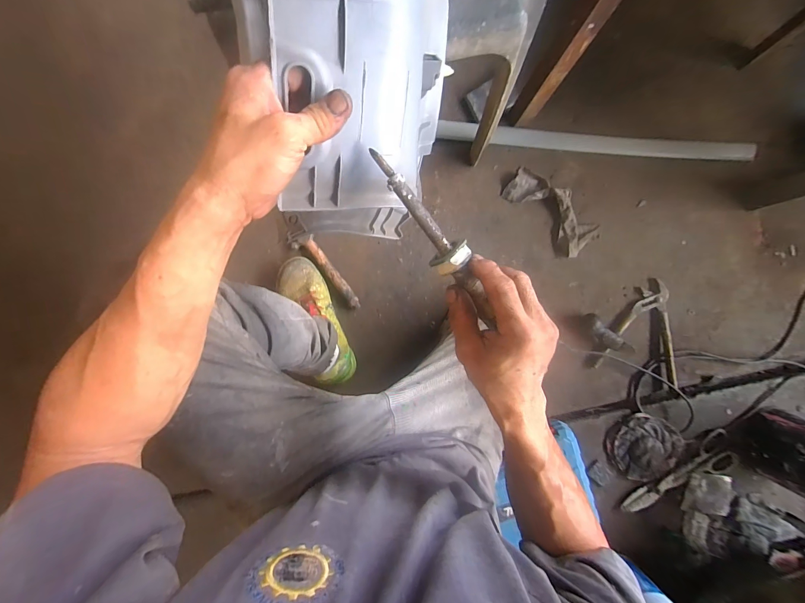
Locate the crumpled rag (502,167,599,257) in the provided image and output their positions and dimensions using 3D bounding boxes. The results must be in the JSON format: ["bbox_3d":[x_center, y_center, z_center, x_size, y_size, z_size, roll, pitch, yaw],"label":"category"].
[{"bbox_3d":[0.323,-0.198,0.772,0.220,0.036,0.096,42,89,-3],"label":"crumpled rag"}]

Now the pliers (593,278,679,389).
[{"bbox_3d":[0.539,0.064,0.773,0.186,0.017,0.214,17,91,-3],"label":"pliers"}]

